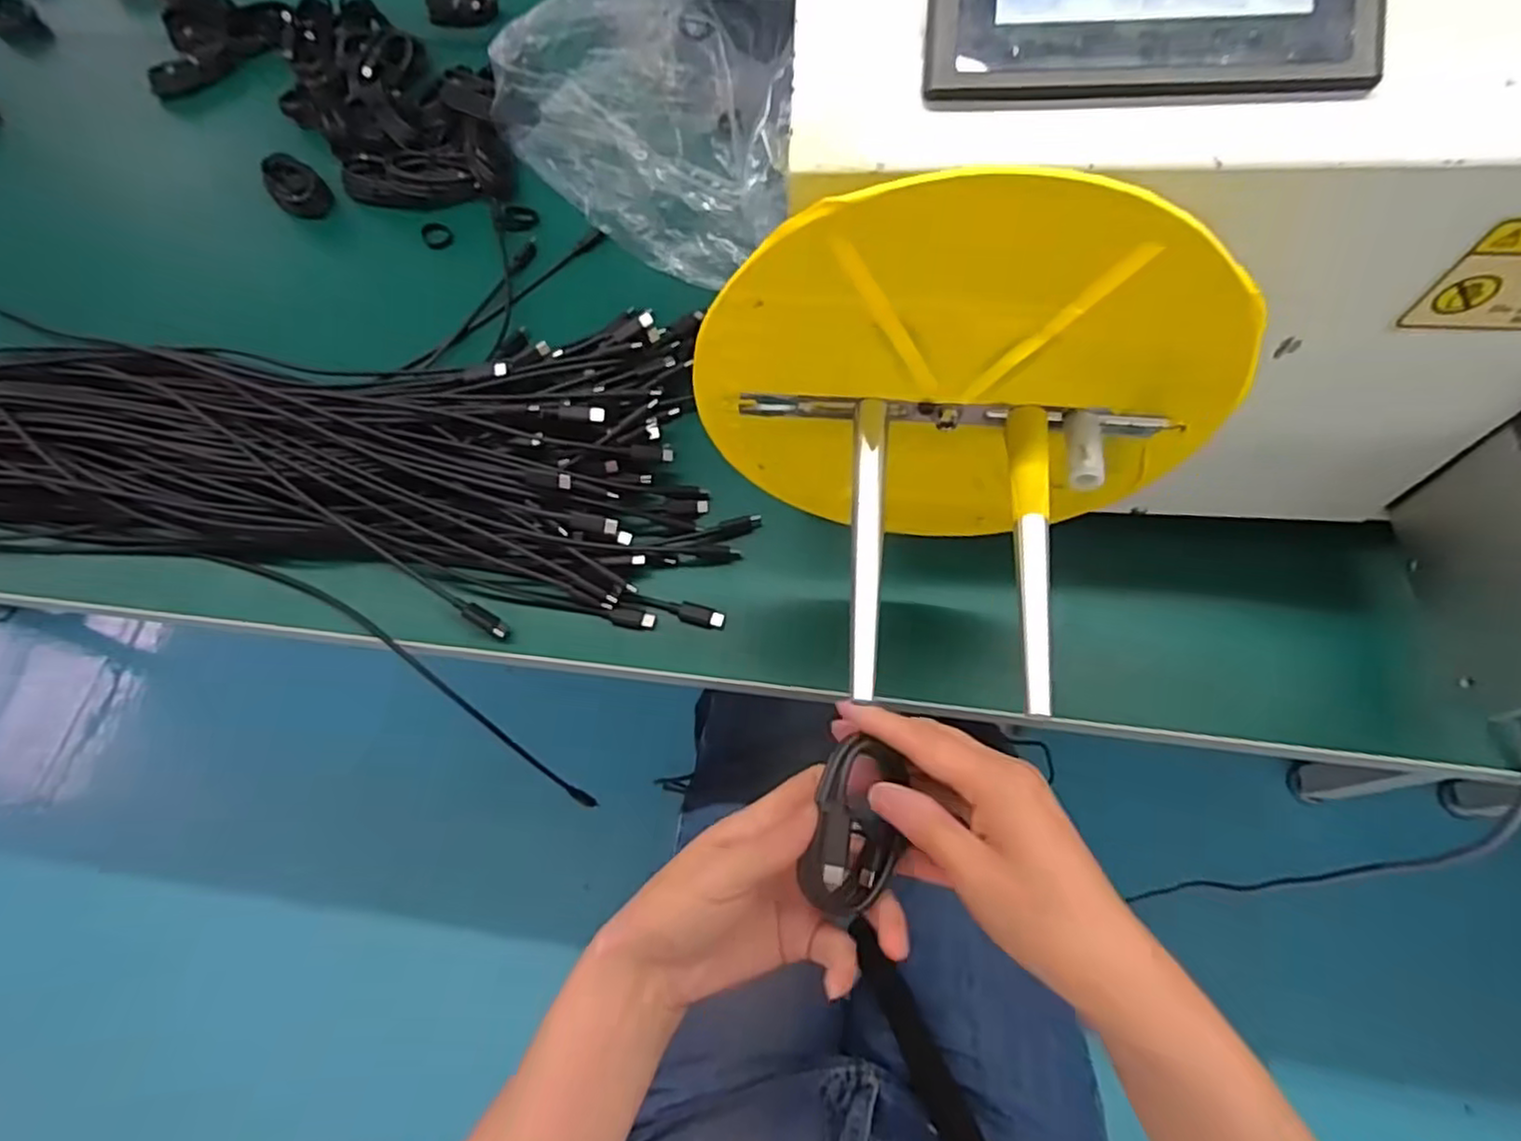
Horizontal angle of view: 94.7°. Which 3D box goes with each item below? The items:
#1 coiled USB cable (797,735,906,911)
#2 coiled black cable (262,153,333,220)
[{"bbox_3d":[0.042,0.111,0.301,0.036,0.024,0.068,13,67,10],"label":"coiled USB cable"},{"bbox_3d":[-0.399,-0.331,0.603,0.041,0.031,0.053,-34,67,-12],"label":"coiled black cable"}]

